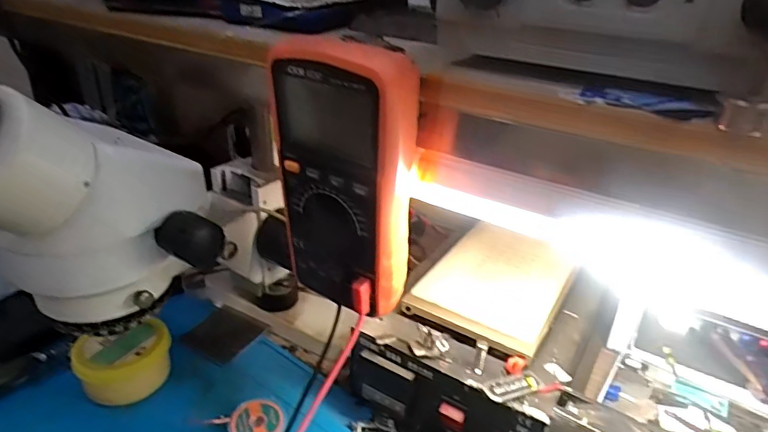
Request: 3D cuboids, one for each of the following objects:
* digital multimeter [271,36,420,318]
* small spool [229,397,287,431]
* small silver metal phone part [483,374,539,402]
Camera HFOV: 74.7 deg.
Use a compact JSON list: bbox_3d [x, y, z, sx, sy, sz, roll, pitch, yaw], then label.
[{"bbox_3d":[-0.024,-0.021,0.326,0.087,0.170,0.046,20,33,29],"label":"digital multimeter"},{"bbox_3d":[-0.104,0.172,0.419,0.044,0.006,0.040,20,35,-15],"label":"small spool"},{"bbox_3d":[0.092,0.123,0.365,0.041,0.004,0.017,-9,31,-20],"label":"small silver metal phone part"}]

